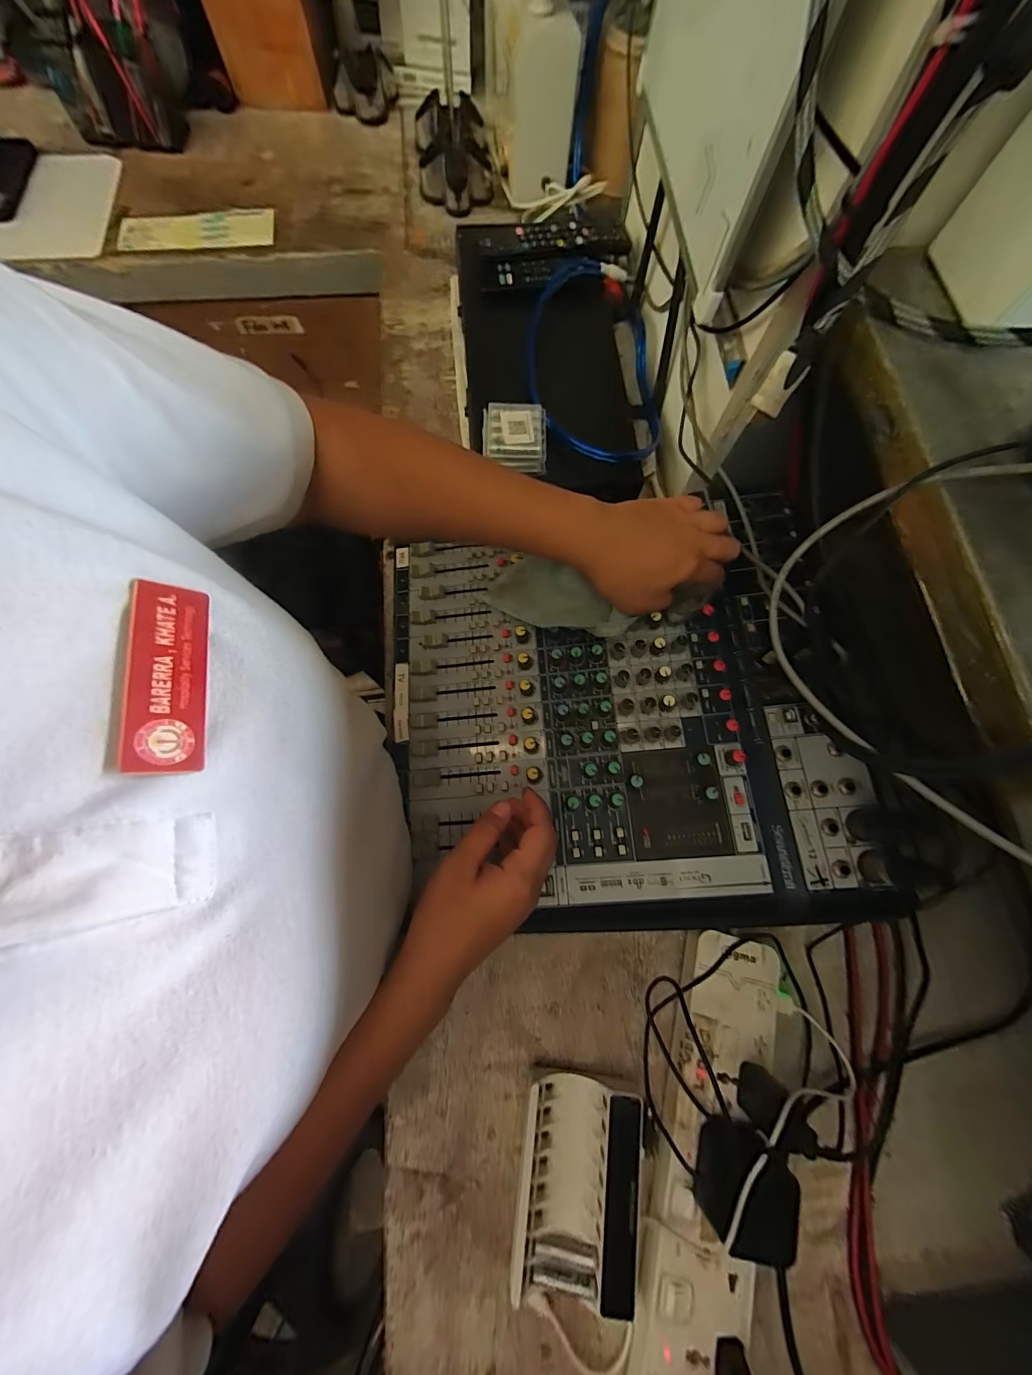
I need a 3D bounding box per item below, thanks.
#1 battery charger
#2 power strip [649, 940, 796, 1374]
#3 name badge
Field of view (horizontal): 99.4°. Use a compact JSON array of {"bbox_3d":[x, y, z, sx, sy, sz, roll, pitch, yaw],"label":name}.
[{"bbox_3d":[0.047,0.361,0.318,0.086,0.030,0.122,8,73,2],"label":"battery charger"},{"bbox_3d":[0.140,0.386,0.308,0.075,0.043,0.380,18,74,5],"label":"power strip"},{"bbox_3d":[-0.118,-0.005,0.148,0.022,0.004,0.068,7,64,-44],"label":"name badge"}]

